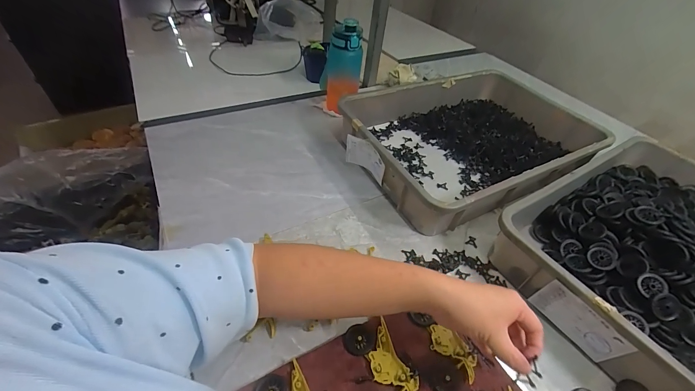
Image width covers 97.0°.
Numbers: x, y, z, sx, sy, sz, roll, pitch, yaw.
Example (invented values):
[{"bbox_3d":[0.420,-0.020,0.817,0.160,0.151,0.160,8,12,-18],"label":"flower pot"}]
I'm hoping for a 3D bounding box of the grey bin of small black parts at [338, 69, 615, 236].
[{"bbox_3d":[0.287,-0.136,0.709,0.575,0.101,0.360,-18,50,-24],"label":"grey bin of small black parts"}]

